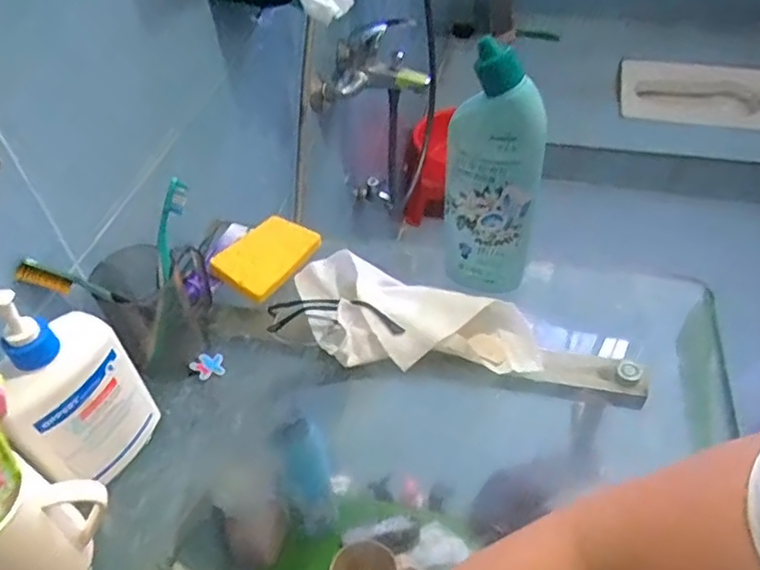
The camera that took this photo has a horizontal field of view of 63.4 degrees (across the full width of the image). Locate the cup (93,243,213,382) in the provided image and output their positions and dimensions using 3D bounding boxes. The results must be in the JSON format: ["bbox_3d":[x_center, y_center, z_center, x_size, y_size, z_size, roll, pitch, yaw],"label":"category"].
[{"bbox_3d":[-0.193,0.022,0.558,0.088,0.117,0.092,-21,49,-16],"label":"cup"}]

